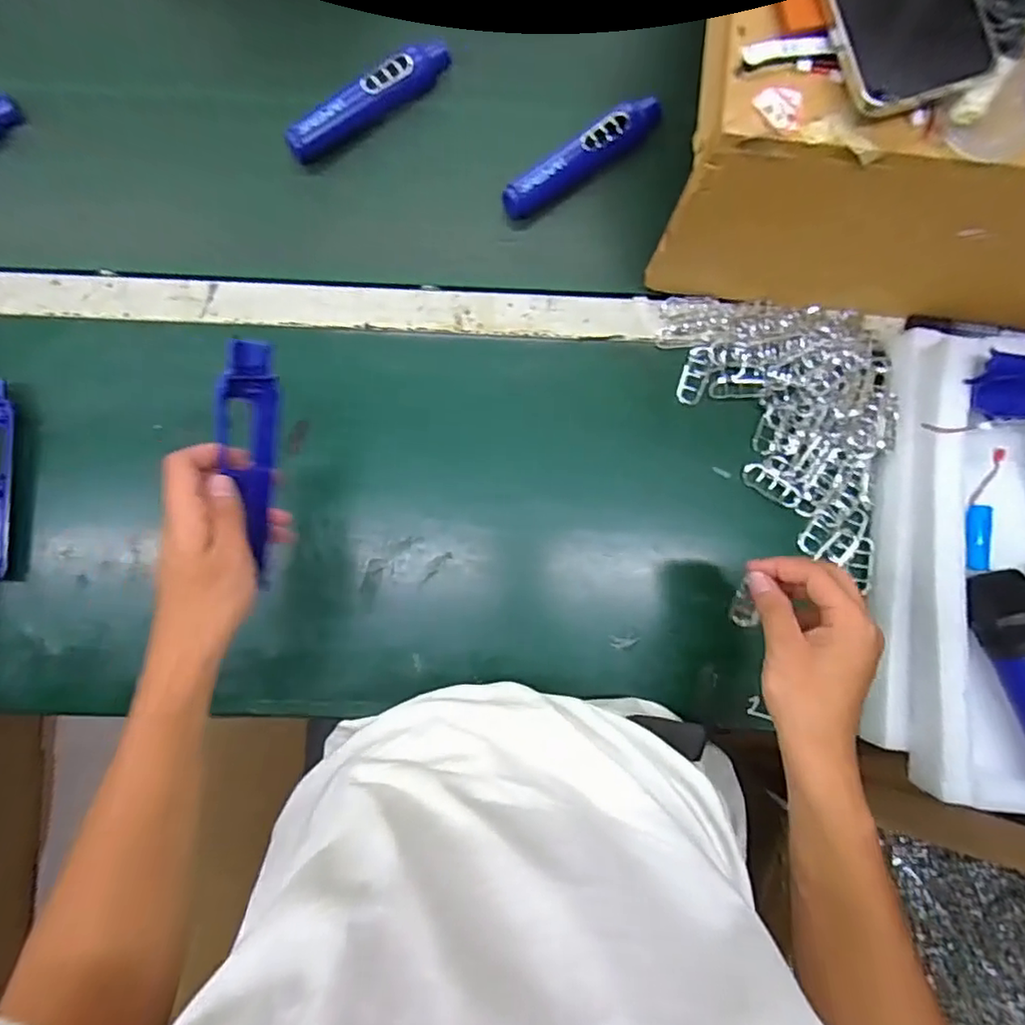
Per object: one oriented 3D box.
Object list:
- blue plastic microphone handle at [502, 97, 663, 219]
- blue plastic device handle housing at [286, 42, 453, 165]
[{"bbox_3d":[0.068,-0.336,0.569,0.178,0.022,0.035,-37,87,-4],"label":"blue plastic microphone handle"},{"bbox_3d":[-0.135,-0.389,0.568,0.174,0.022,0.031,-35,87,-4],"label":"blue plastic device handle housing"}]

